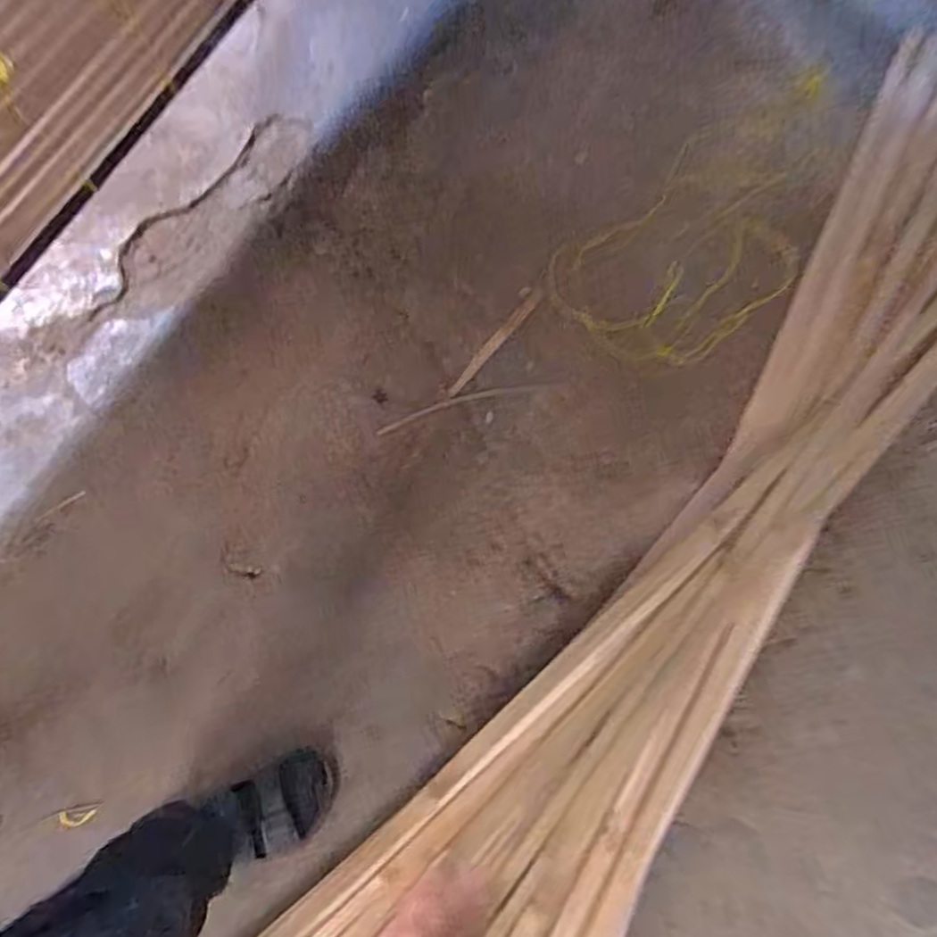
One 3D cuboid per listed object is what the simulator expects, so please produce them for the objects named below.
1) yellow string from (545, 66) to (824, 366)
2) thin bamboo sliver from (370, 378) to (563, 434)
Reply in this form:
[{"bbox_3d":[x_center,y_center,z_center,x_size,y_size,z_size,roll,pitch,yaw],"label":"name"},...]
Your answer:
[{"bbox_3d":[0.414,-0.397,1.071,0.600,0.030,0.274,-40,75,-10],"label":"yellow string"},{"bbox_3d":[0.006,-0.098,0.995,0.288,0.013,0.020,-15,72,-3],"label":"thin bamboo sliver"}]

